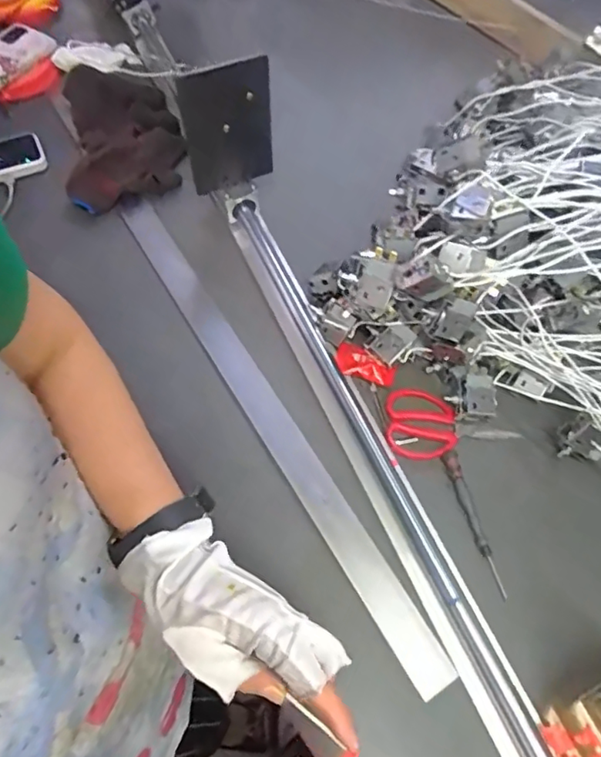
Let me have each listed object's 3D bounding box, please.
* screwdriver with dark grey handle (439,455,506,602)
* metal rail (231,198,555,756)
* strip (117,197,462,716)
[{"bbox_3d":[0.170,0.138,0.527,0.016,0.010,0.140,-13,64,-7],"label":"screwdriver with dark grey handle"},{"bbox_3d":[0.067,0.056,0.554,0.047,0.027,0.644,-20,65,-10],"label":"metal rail"},{"bbox_3d":[-0.044,0.023,0.581,0.039,0.010,0.621,-28,66,-14],"label":"strip"}]

